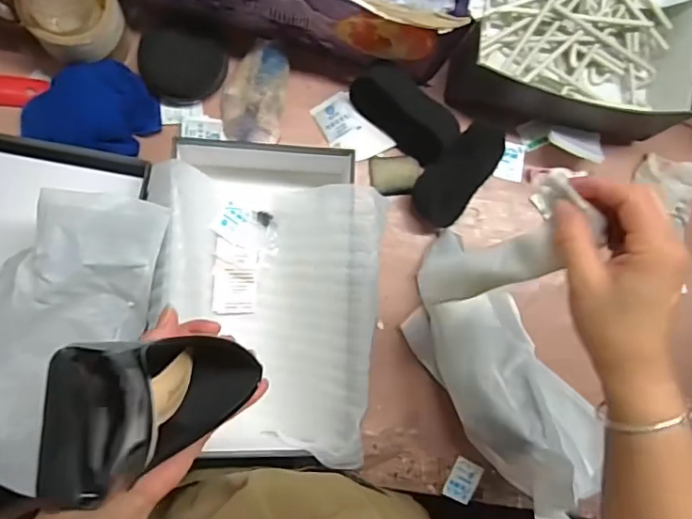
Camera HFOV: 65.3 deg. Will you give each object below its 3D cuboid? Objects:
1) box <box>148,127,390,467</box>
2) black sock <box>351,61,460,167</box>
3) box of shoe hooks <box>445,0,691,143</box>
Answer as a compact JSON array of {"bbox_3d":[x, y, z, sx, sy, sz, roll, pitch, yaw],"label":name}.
[{"bbox_3d":[-0.085,0.034,0.549,0.203,0.095,0.319,3,85,-8],"label":"box"},{"bbox_3d":[0.067,-0.163,0.603,0.128,0.061,0.052,42,81,-3],"label":"black sock"},{"bbox_3d":[0.271,-0.301,0.626,0.263,0.099,0.278,8,85,-8],"label":"box of shoe hooks"}]

